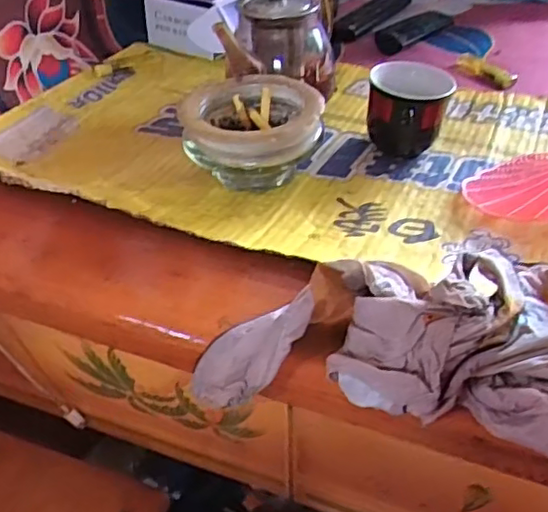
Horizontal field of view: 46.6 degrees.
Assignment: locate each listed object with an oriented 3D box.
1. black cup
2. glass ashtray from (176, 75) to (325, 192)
[{"bbox_3d":[0.110,-0.115,0.526,0.064,0.066,0.069,-1,38,1],"label":"black cup"},{"bbox_3d":[-0.016,-0.093,0.499,0.106,0.061,0.099,-5,38,-4],"label":"glass ashtray"}]

